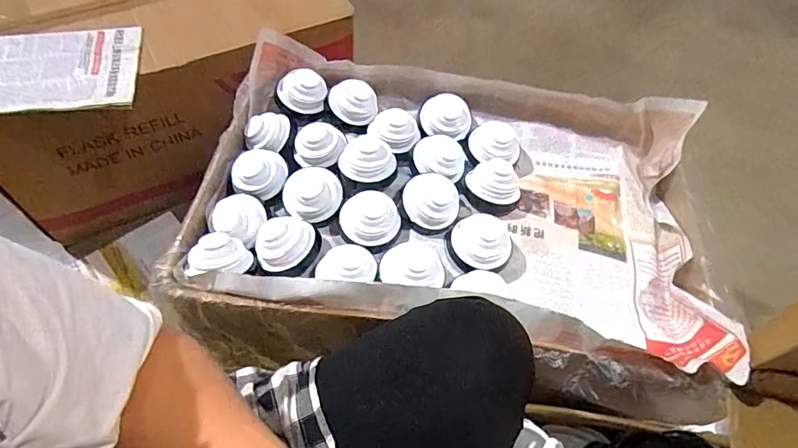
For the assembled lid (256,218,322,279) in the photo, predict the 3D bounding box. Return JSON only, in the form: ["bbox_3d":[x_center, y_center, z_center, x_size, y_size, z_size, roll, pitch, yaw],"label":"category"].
[{"bbox_3d":[-0.145,0.029,0.641,0.077,0.034,0.079,2,56,-3],"label":"assembled lid"}]

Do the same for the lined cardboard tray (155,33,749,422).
[{"bbox_3d":[0.075,-0.025,0.679,0.666,0.096,0.456,10,56,2],"label":"lined cardboard tray"}]

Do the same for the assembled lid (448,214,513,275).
[{"bbox_3d":[0.107,0.028,0.657,0.085,0.047,0.073,21,57,9],"label":"assembled lid"}]

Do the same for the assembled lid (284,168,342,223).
[{"bbox_3d":[-0.120,-0.043,0.681,0.081,0.039,0.079,-8,57,-10],"label":"assembled lid"}]

